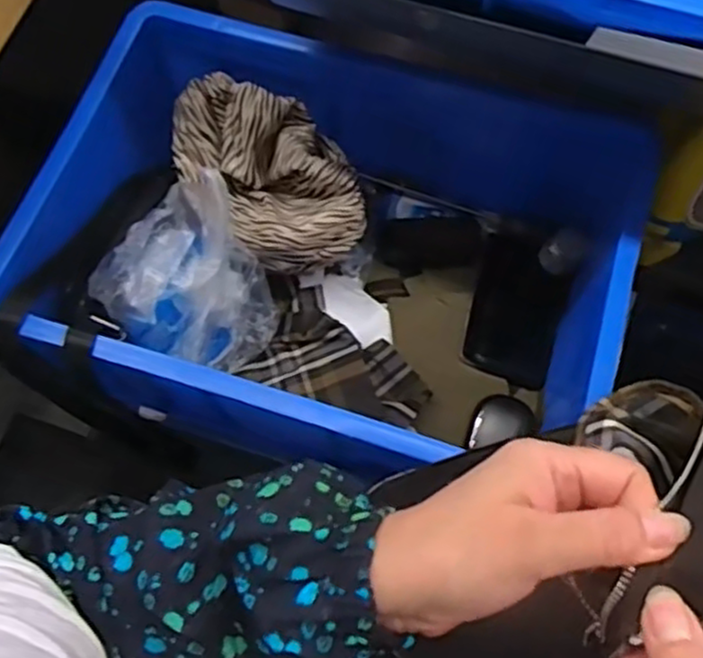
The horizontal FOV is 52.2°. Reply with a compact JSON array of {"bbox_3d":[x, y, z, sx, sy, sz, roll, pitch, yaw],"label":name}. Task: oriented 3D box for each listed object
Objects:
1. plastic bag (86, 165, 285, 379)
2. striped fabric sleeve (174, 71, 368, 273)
[{"bbox_3d":[-0.156,-0.039,0.703,0.152,0.124,0.136,-35,72,-10],"label":"plastic bag"},{"bbox_3d":[-0.079,-0.158,0.724,0.141,0.085,0.206,-38,73,-11],"label":"striped fabric sleeve"}]

